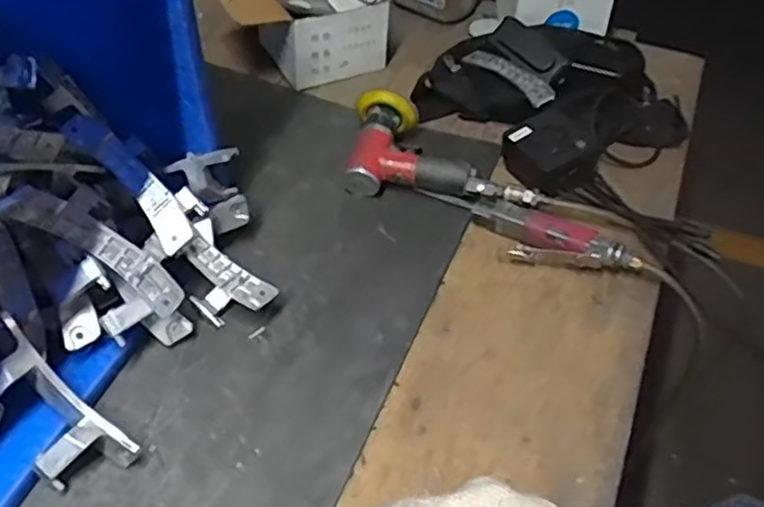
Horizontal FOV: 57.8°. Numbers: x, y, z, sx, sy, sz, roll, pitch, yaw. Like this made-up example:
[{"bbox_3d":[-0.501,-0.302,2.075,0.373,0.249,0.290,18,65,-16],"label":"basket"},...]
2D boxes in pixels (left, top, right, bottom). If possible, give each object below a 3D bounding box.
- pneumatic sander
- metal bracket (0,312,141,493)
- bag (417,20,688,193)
[{"bbox_3d":[0.065,-0.106,0.756,0.209,0.064,0.109,11,49,6],"label":"pneumatic sander"},{"bbox_3d":[-0.261,0.123,0.528,0.146,0.035,0.060,46,55,-4],"label":"metal bracket"},{"bbox_3d":[0.195,-0.190,0.825,0.240,0.078,0.265,-23,53,-22],"label":"bag"}]

